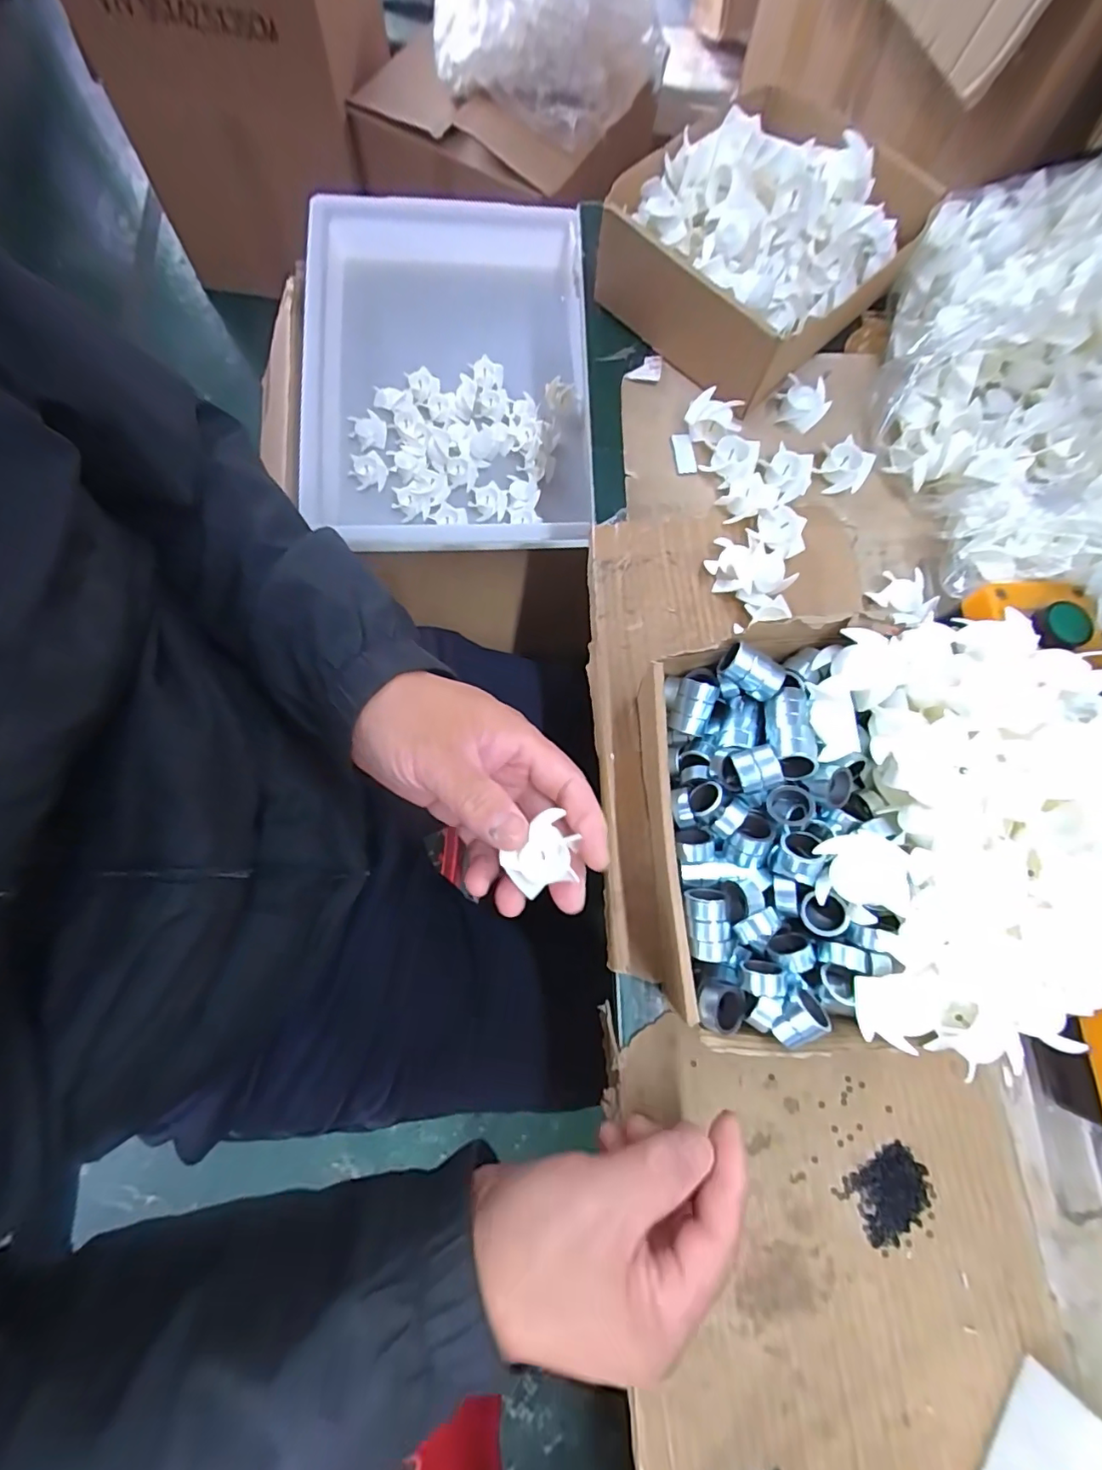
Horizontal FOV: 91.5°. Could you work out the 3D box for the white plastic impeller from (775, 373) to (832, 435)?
[{"bbox_3d":[0.200,-0.264,0.429,0.040,0.021,0.036,29,75,4],"label":"white plastic impeller"}]

